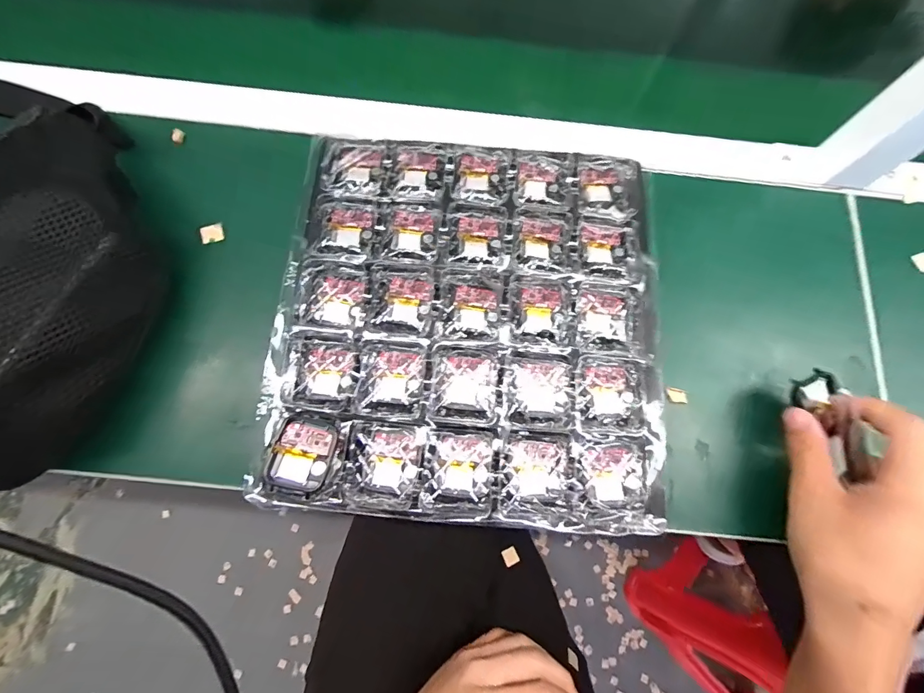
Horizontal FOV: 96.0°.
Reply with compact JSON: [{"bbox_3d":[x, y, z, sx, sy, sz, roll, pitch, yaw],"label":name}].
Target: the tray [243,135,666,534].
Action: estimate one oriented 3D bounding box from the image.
[{"bbox_3d":[0.005,-0.025,0.301,0.259,0.024,0.278,4,74,-1],"label":"tray"}]

